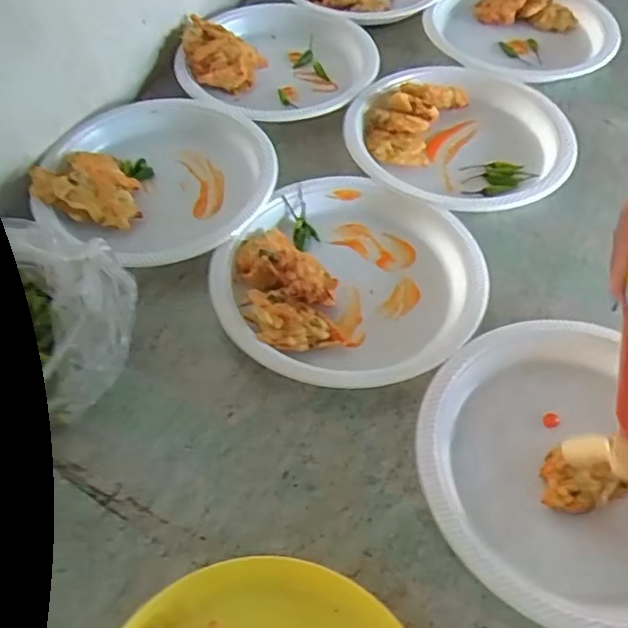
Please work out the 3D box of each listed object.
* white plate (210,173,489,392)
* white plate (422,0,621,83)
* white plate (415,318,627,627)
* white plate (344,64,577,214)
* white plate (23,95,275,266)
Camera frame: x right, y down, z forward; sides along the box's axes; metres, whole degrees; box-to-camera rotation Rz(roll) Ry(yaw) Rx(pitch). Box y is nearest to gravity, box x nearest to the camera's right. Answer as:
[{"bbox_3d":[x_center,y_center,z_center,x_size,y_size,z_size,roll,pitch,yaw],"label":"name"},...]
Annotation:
[{"bbox_3d":[0.027,-0.029,0.488,0.196,0.026,0.202,0,52,0],"label":"white plate"},{"bbox_3d":[0.238,-0.340,0.724,0.208,0.026,0.208,0,52,0],"label":"white plate"},{"bbox_3d":[0.167,0.095,0.391,0.199,0.024,0.198,0,52,0],"label":"white plate"},{"bbox_3d":[0.147,-0.173,0.599,0.222,0.023,0.213,0,52,0],"label":"white plate"},{"bbox_3d":[-0.142,-0.129,0.564,0.202,0.036,0.219,0,52,0],"label":"white plate"}]

